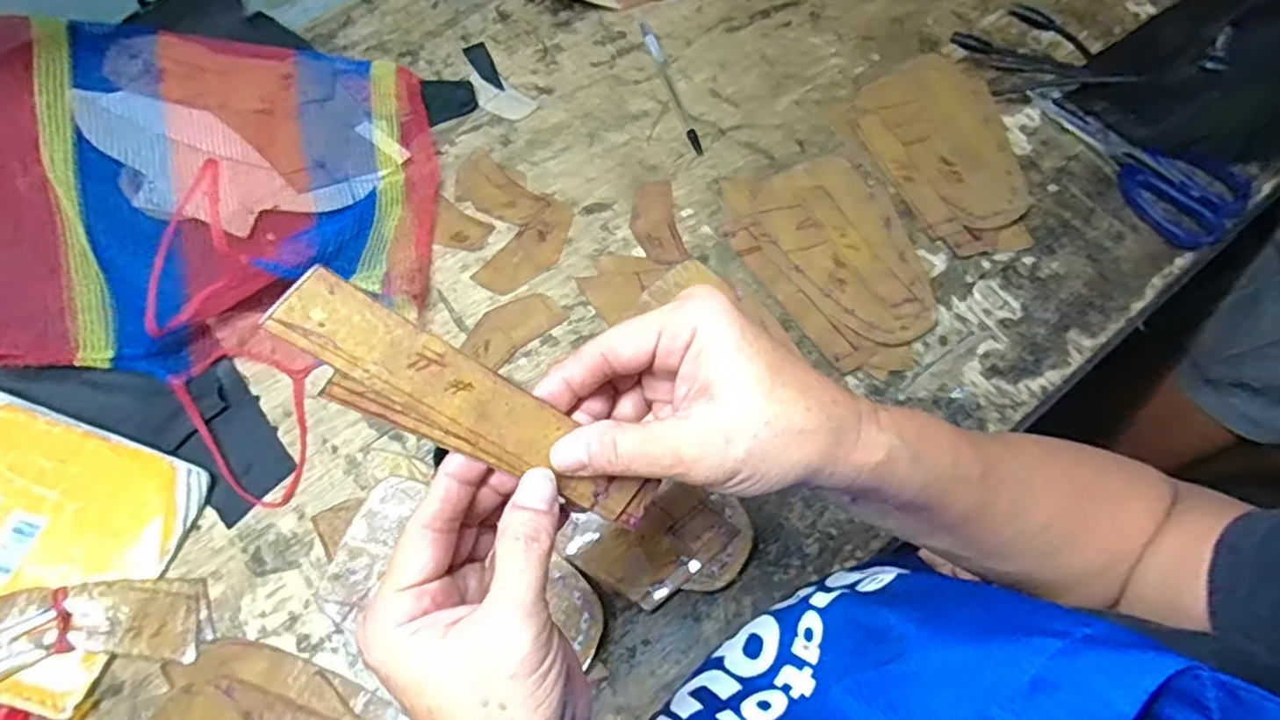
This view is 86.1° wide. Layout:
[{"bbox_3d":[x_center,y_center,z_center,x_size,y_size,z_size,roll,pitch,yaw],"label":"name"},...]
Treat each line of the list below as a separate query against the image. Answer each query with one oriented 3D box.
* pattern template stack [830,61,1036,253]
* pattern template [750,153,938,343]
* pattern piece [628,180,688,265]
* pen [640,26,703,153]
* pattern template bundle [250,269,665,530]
[{"bbox_3d":[0.240,-0.158,0.524,0.113,0.014,0.167,-29,71,-11],"label":"pattern template stack"},{"bbox_3d":[0.152,-0.082,0.497,0.095,0.009,0.155,-34,72,-12],"label":"pattern template"},{"bbox_3d":[0.011,-0.104,0.513,0.035,0.004,0.072,-11,68,-5],"label":"pattern piece"},{"bbox_3d":[0.025,-0.224,0.556,0.011,0.008,0.136,-19,69,-8],"label":"pen"},{"bbox_3d":[-0.055,0.021,0.238,0.144,0.007,0.032,36,68,-24],"label":"pattern template bundle"}]

